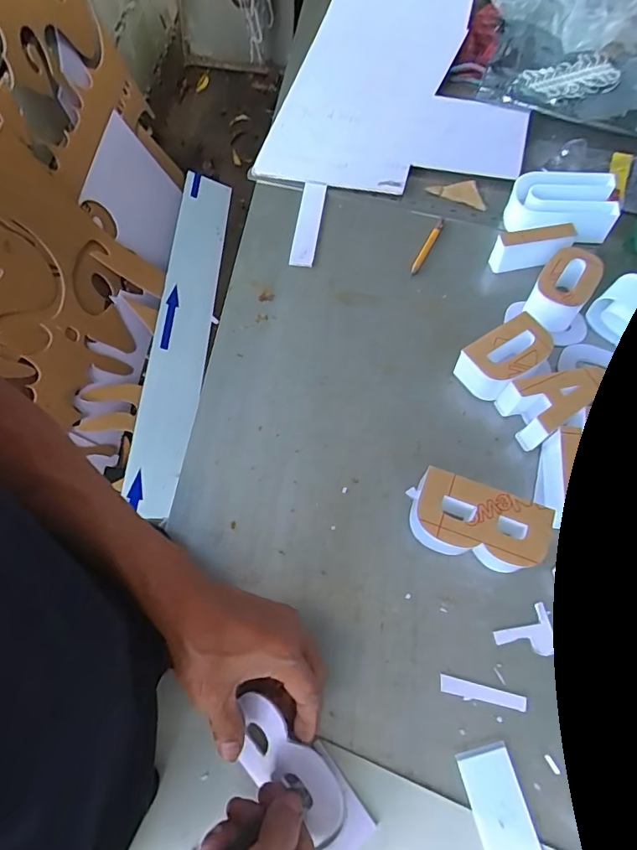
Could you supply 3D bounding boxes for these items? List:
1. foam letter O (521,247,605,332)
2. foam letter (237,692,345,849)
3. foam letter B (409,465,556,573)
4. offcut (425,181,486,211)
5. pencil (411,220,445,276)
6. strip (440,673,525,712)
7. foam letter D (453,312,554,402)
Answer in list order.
[{"bbox_3d":[0.264,-0.147,0.520,0.054,0.046,0.083,30,70,14],"label":"foam letter O"},{"bbox_3d":[-0.025,0.254,0.358,0.050,0.024,0.111,-41,79,-15],"label":"foam letter"},{"bbox_3d":[0.137,0.086,0.421,0.109,0.044,0.056,18,68,10],"label":"foam letter B"},{"bbox_3d":[0.173,-0.287,0.608,0.063,0.007,0.044,-6,66,-1],"label":"offcut"},{"bbox_3d":[0.130,-0.214,0.578,0.009,0.007,0.091,25,69,13],"label":"pencil"},{"bbox_3d":[0.131,0.215,0.385,0.067,0.004,0.013,12,67,7],"label":"strip"},{"bbox_3d":[0.188,-0.065,0.489,0.086,0.049,0.051,-31,69,-11],"label":"foam letter D"}]

